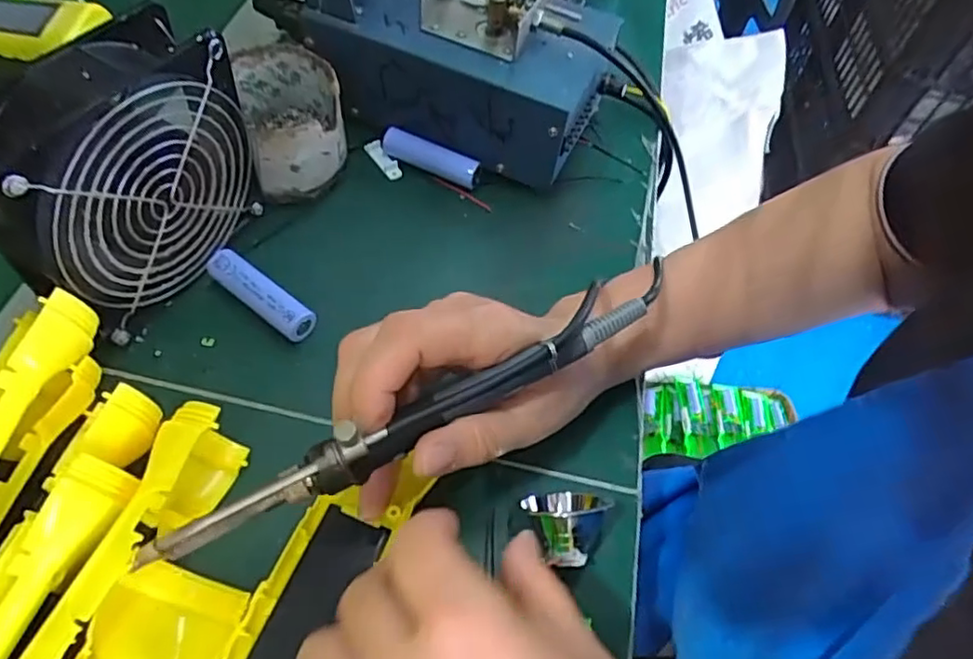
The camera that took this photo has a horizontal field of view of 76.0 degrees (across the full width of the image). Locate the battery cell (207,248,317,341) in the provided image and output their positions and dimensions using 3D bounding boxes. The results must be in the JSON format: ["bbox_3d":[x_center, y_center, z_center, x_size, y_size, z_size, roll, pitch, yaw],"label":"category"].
[{"bbox_3d":[-0.121,-0.018,0.333,0.066,0.020,0.017,32,59,16],"label":"battery cell"}]

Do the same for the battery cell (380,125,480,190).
[{"bbox_3d":[-0.036,-0.111,0.404,0.066,0.021,0.015,21,56,9],"label":"battery cell"}]

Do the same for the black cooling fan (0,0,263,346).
[{"bbox_3d":[-0.171,-0.065,0.297,0.051,0.125,0.124,23,57,11],"label":"black cooling fan"}]

